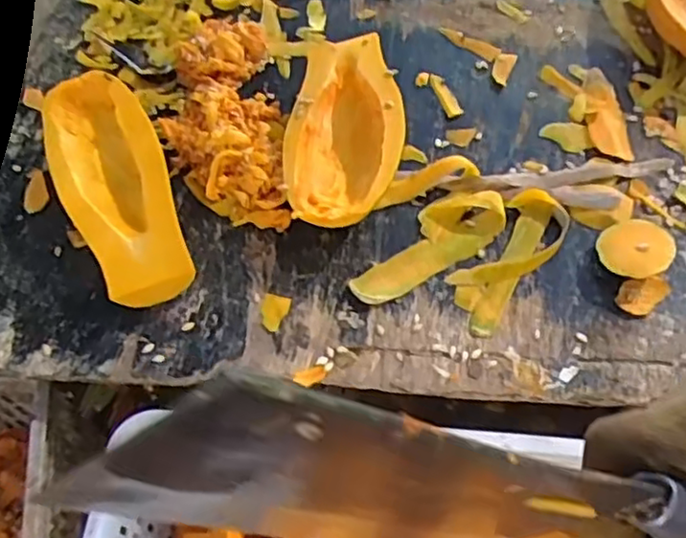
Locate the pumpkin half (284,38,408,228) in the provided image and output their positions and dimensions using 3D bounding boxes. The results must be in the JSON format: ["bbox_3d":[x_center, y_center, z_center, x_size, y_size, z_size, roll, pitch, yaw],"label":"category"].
[{"bbox_3d":[0.002,-0.156,0.792,0.132,0.072,0.279,-2,58,3],"label":"pumpkin half"}]

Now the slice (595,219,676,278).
[{"bbox_3d":[0.307,-0.020,0.722,0.070,0.029,0.077,-2,57,3],"label":"slice"}]

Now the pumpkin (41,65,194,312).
[{"bbox_3d":[-0.248,-0.089,0.752,0.117,0.086,0.282,-19,58,-8],"label":"pumpkin"}]

